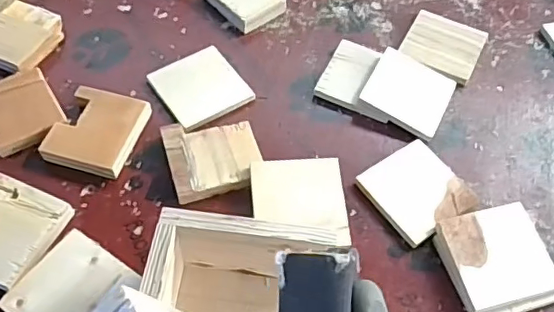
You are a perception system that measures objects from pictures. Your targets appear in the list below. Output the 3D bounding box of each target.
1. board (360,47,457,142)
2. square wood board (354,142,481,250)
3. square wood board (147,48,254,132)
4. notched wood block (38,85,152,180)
[{"bbox_3d":[0.150,-0.073,0.641,0.092,0.006,0.091,30,63,3],"label":"board"},{"bbox_3d":[0.143,0.036,0.580,0.095,0.012,0.093,-29,62,-18],"label":"square wood board"},{"bbox_3d":[-0.087,-0.078,0.643,0.089,0.008,0.094,-30,63,-19],"label":"square wood board"},{"bbox_3d":[-0.190,-0.026,0.597,0.082,0.021,0.094,16,58,9],"label":"notched wood block"}]

